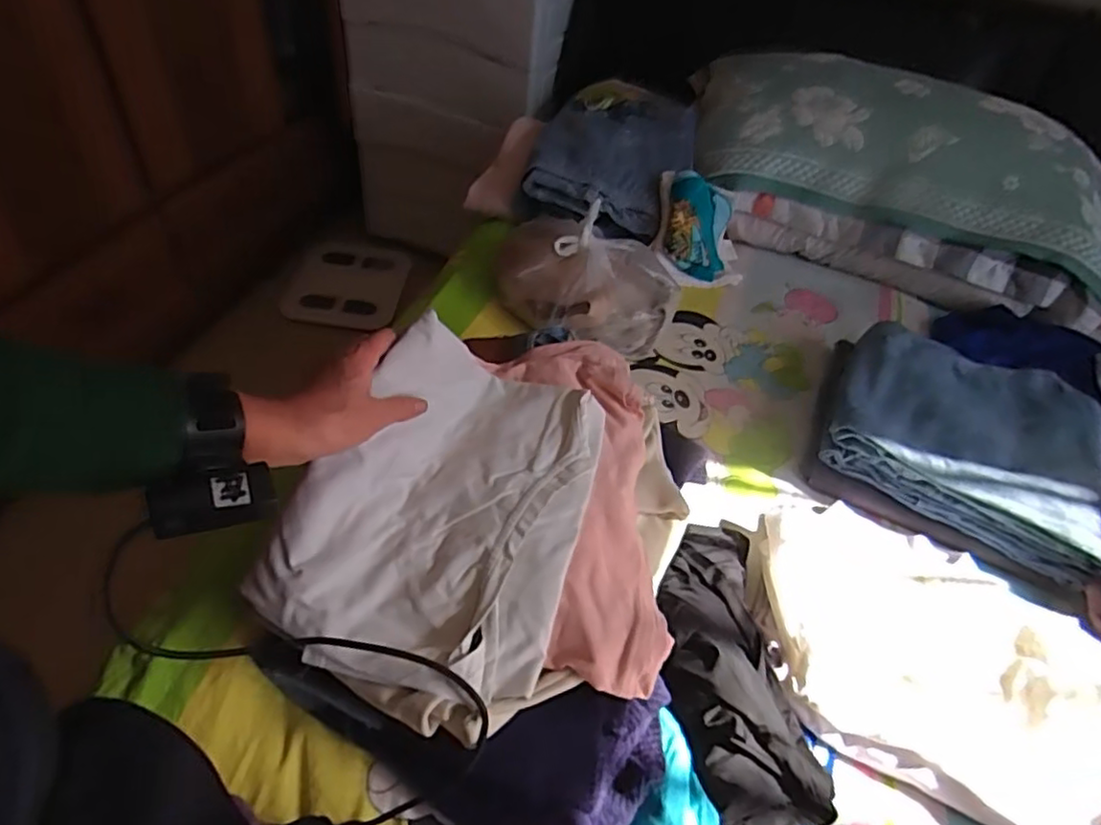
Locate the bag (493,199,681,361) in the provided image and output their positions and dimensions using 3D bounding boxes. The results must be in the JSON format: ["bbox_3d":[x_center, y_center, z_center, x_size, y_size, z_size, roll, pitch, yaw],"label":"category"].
[{"bbox_3d":[0.045,-0.178,0.902,0.229,0.138,0.194,-4,49,-13],"label":"bag"}]

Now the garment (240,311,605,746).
[{"bbox_3d":[-0.077,0.067,0.523,0.215,0.134,0.275,22,48,15],"label":"garment"}]

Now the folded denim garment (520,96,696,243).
[{"bbox_3d":[0.104,-0.416,1.082,0.248,0.103,0.300,10,48,0],"label":"folded denim garment"}]

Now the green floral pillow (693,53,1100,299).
[{"bbox_3d":[0.601,-0.439,1.081,0.720,0.139,0.311,18,48,7],"label":"green floral pillow"}]

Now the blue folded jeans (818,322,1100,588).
[{"bbox_3d":[0.509,0.028,0.807,0.310,0.075,0.302,23,48,15],"label":"blue folded jeans"}]

